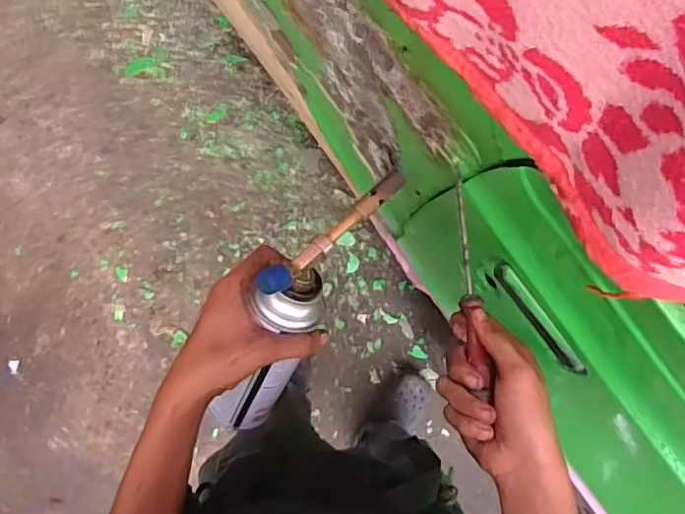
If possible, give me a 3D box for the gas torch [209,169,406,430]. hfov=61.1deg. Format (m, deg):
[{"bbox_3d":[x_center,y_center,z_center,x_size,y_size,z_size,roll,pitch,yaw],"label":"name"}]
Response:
[{"bbox_3d":[-0.044,0.052,0.475,0.058,0.106,0.268,27,113,-1],"label":"gas torch"}]

